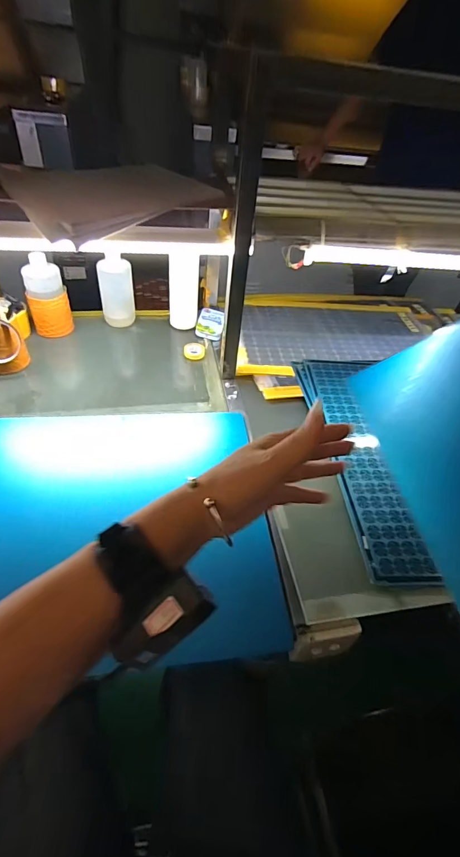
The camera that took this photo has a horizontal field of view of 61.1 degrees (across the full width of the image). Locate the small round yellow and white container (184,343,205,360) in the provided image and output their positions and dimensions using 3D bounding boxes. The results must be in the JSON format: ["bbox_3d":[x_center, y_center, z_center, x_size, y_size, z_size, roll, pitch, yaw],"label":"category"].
[{"bbox_3d":[-0.079,-0.175,0.871,0.047,0.016,0.048,3,45,-3],"label":"small round yellow and white container"}]

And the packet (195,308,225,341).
[{"bbox_3d":[-0.046,-0.255,0.946,0.061,0.022,0.106,9,45,2],"label":"packet"}]

